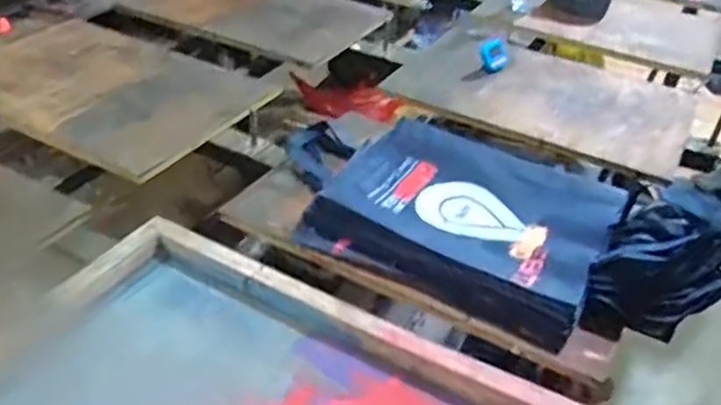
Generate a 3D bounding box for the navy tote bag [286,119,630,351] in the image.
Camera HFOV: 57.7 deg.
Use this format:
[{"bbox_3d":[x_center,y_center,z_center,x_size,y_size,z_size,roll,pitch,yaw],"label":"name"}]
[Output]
[{"bbox_3d":[0.097,0.006,1.003,0.525,0.045,0.289,21,40,22],"label":"navy tote bag"}]

